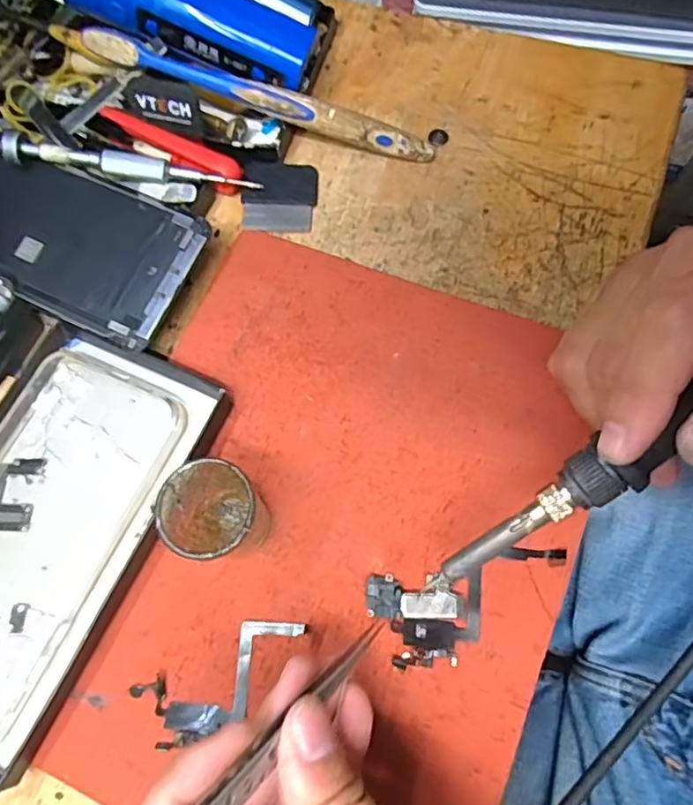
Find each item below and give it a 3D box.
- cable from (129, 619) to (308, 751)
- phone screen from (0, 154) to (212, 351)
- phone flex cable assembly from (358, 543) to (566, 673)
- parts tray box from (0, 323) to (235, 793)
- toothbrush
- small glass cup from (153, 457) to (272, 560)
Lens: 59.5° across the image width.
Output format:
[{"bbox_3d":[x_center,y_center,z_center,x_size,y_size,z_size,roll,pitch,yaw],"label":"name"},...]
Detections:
[{"bbox_3d":[-0.048,0.110,0.244,0.071,0.004,0.030,-28,72,-7],"label":"cable"},{"bbox_3d":[-0.141,-0.082,0.299,0.141,0.004,0.069,24,79,12],"label":"phone screen"},{"bbox_3d":[0.050,0.082,0.245,0.080,0.006,0.037,-12,71,-2],"label":"phone flex cable assembly"},{"bbox_3d":[-0.136,0.052,0.266,0.099,0.014,0.175,24,74,10],"label":"parts tray box"},{"bbox_3d":[-0.043,-0.157,0.311,0.180,0.013,0.011,16,72,-5],"label":"toothbrush"},{"bbox_3d":[-0.052,0.044,0.243,0.034,0.048,0.032,-1,71,2],"label":"small glass cup"}]

